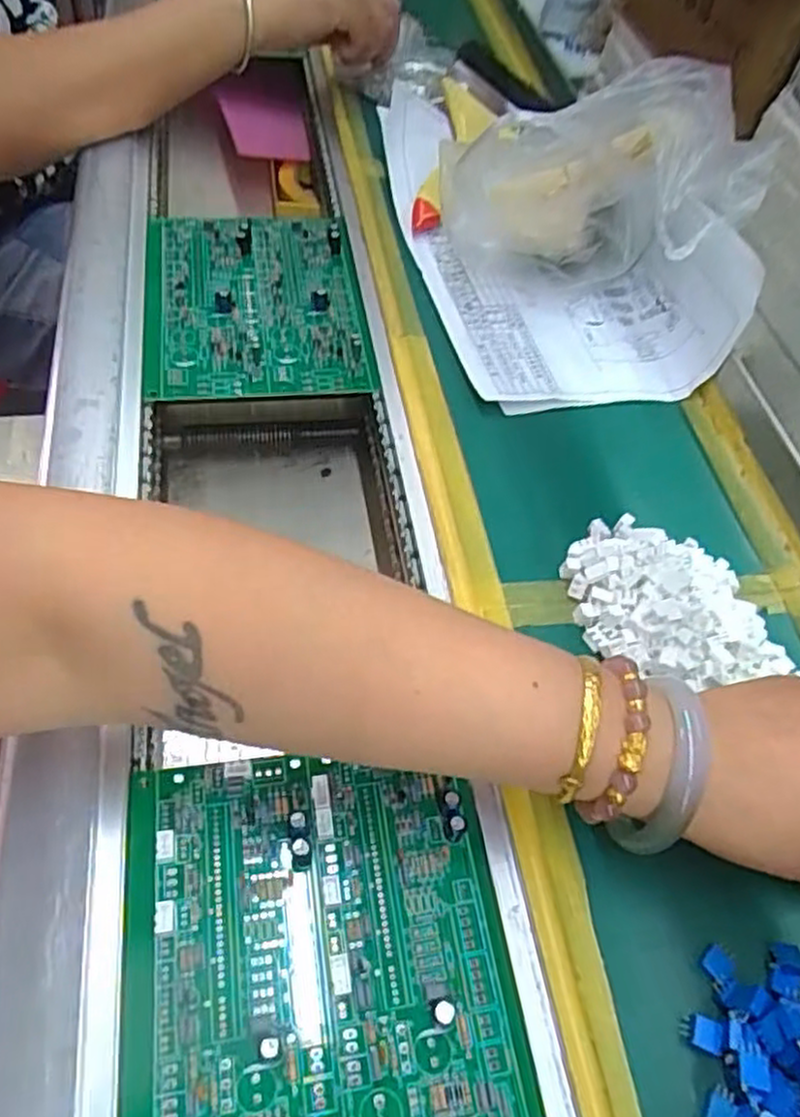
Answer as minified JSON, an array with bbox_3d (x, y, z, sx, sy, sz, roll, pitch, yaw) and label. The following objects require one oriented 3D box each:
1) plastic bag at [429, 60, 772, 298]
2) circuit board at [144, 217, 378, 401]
[{"bbox_3d":[0.116,-0.212,0.446,0.180,0.130,0.071,7,54,-3],"label":"plastic bag"},{"bbox_3d":[-0.094,-0.165,0.482,0.133,0.016,0.163,-4,56,-10],"label":"circuit board"}]

